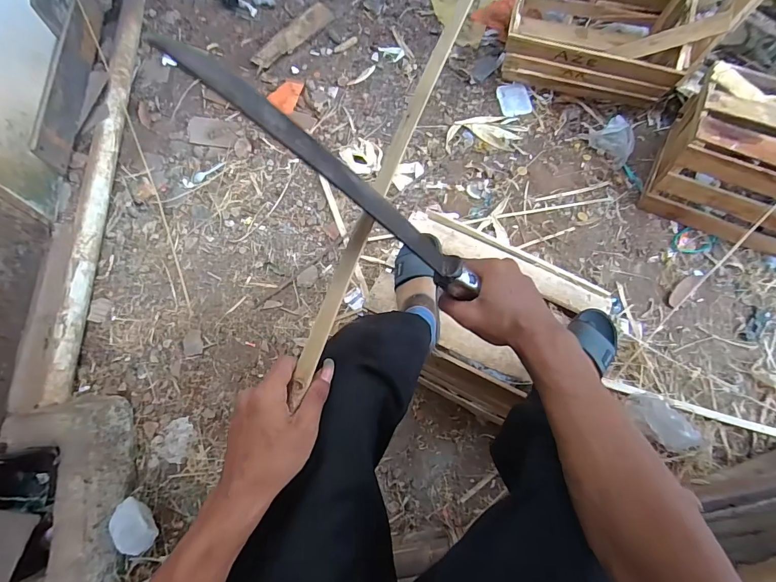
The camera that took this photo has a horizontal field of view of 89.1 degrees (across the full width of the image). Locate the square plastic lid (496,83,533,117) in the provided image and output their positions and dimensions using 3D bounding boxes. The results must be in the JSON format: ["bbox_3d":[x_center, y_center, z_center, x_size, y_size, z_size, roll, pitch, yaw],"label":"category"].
[{"bbox_3d":[0.540,-0.813,1.678,0.127,0.017,0.158,-6,70,-2],"label":"square plastic lid"}]

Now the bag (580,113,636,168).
[{"bbox_3d":[0.876,-0.584,1.541,0.123,0.108,0.205,-23,71,-8],"label":"bag"}]

